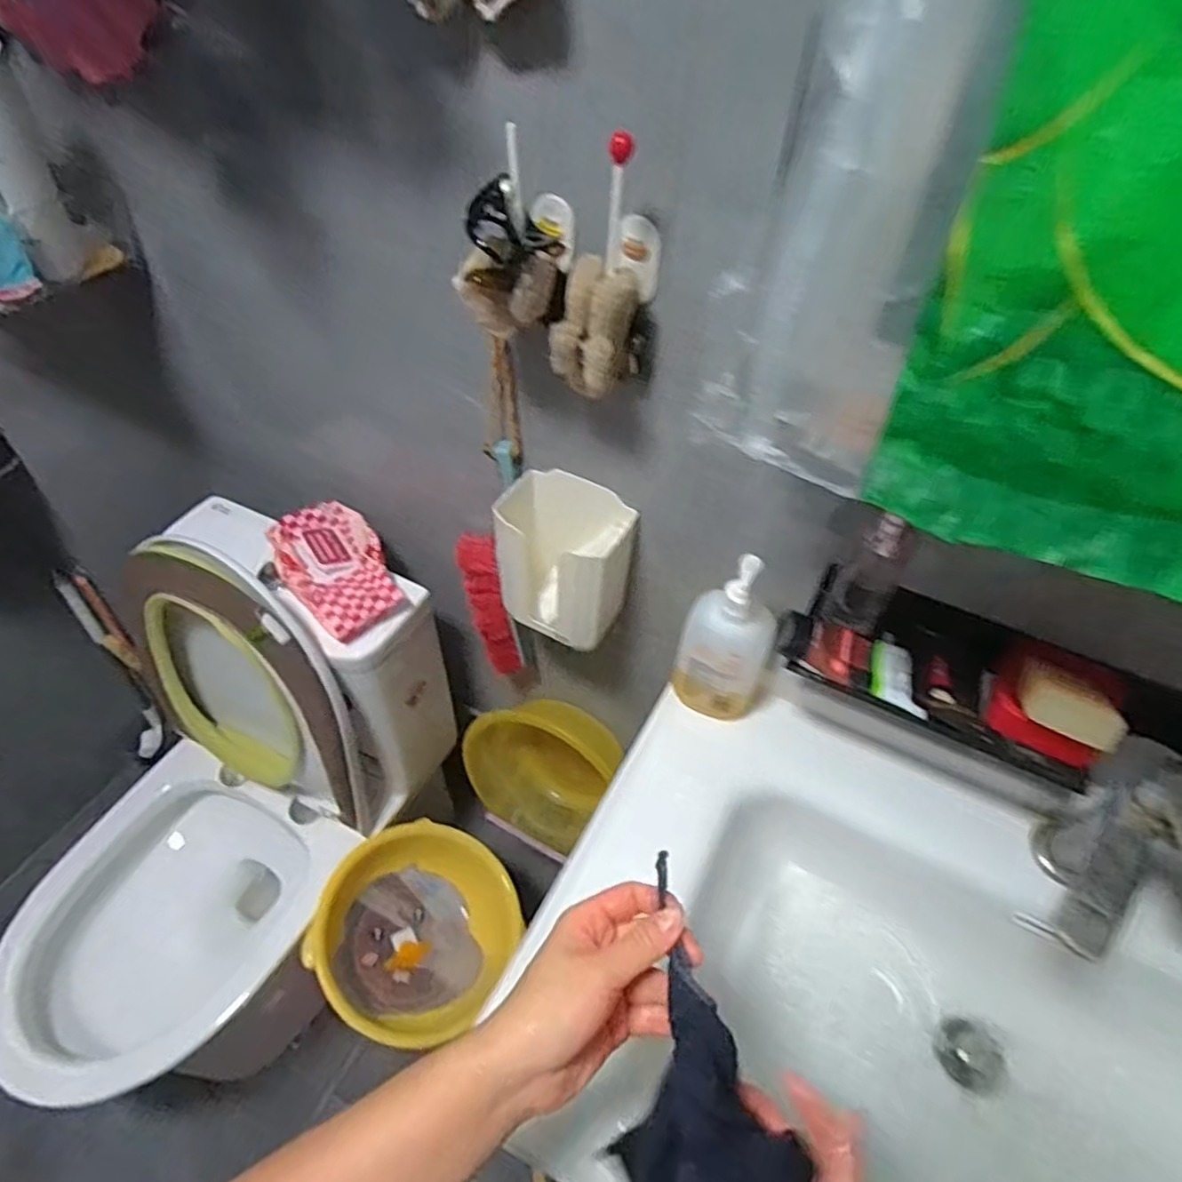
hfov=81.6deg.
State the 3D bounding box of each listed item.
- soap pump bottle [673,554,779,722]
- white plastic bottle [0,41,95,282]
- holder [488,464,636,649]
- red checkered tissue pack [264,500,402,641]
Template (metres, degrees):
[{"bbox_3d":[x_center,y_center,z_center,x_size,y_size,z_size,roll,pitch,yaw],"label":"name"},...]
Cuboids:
[{"bbox_3d":[0.139,0.044,0.686,0.087,0.210,0.087,18,50,14],"label":"soap pump bottle"},{"bbox_3d":[-0.615,-0.462,0.715,0.087,0.240,0.101,-24,53,-22],"label":"white plastic bottle"},{"bbox_3d":[-0.027,-0.034,0.769,0.140,0.153,0.103,20,50,15],"label":"holder"},{"bbox_3d":[-0.328,-0.032,0.885,0.126,0.050,0.189,-28,55,-24],"label":"red checkered tissue pack"}]

